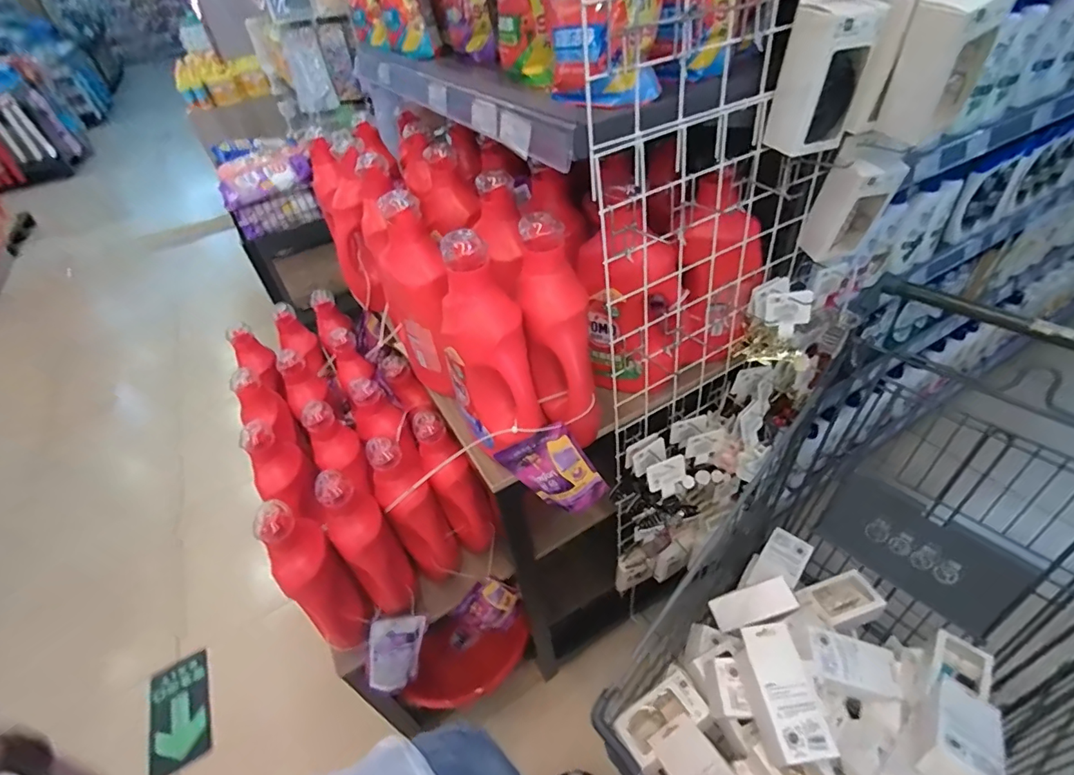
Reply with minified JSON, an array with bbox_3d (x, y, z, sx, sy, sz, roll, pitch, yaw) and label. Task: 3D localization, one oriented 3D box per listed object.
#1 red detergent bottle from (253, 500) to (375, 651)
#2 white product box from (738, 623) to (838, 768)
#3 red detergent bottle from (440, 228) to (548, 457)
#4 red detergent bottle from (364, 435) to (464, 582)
[{"bbox_3d":[-0.359,0.307,0.800,0.085,0.268,0.129,-34,49,-26],"label":"red detergent bottle"},{"bbox_3d":[0.334,0.417,0.669,0.077,0.056,0.155,-10,43,-3],"label":"white product box"},{"bbox_3d":[-0.058,-0.046,0.613,0.086,0.262,0.121,-25,46,-18],"label":"red detergent bottle"},{"bbox_3d":[-0.217,0.221,0.879,0.086,0.288,0.127,-27,47,-20],"label":"red detergent bottle"}]

